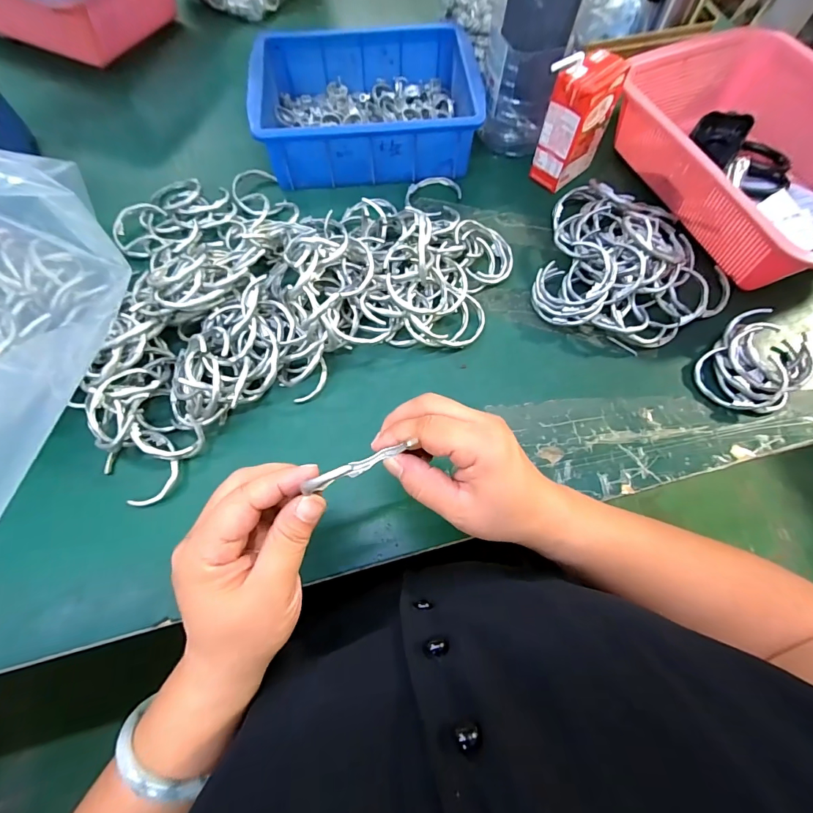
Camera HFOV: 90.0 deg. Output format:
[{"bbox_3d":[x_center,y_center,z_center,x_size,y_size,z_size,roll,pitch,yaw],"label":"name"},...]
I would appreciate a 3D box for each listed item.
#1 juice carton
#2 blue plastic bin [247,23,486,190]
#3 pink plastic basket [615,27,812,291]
[{"bbox_3d":[0.179,-0.301,0.436,0.072,0.112,0.043,-37,73,-15],"label":"juice carton"},{"bbox_3d":[-0.045,-0.349,0.473,0.238,0.069,0.171,-2,68,-2],"label":"blue plastic bin"},{"bbox_3d":[0.371,-0.262,0.430,0.216,0.080,0.302,-19,69,-9],"label":"pink plastic basket"}]

